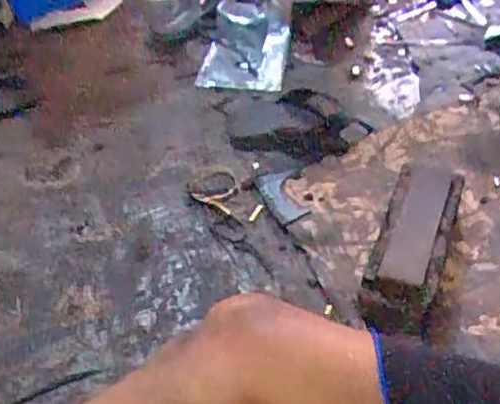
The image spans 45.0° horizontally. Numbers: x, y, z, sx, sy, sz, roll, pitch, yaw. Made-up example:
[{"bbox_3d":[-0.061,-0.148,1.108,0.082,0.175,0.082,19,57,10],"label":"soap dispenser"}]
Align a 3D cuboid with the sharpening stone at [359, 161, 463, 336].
[{"bbox_3d":[0.198,0.045,0.731,0.081,0.049,0.273,14,49,17],"label":"sharpening stone"}]

